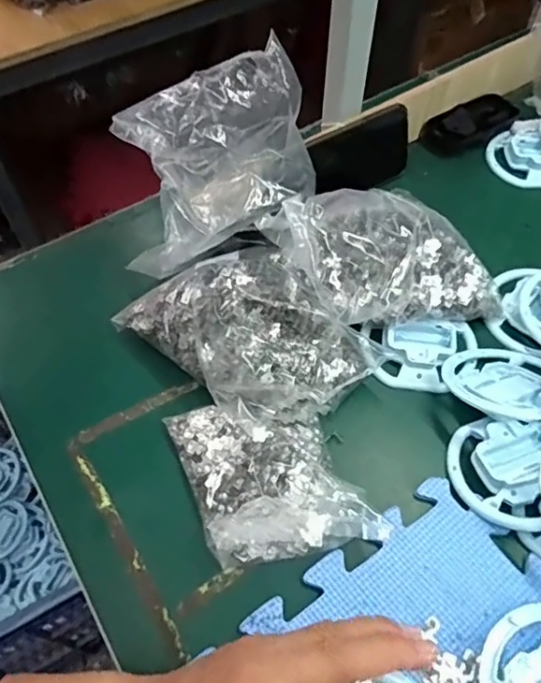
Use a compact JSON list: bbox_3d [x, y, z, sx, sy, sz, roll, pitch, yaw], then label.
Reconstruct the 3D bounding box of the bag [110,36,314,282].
[{"bbox_3d":[-0.049,-0.157,0.504,0.174,0.136,0.092,-21,57,-9],"label":"bag"}]

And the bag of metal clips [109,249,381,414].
[{"bbox_3d":[-0.020,-0.010,0.498,0.141,0.062,0.200,-38,63,-21],"label":"bag of metal clips"}]

